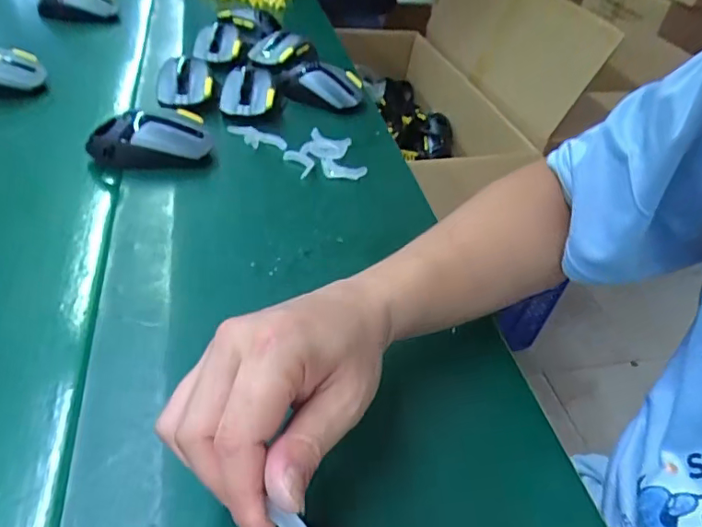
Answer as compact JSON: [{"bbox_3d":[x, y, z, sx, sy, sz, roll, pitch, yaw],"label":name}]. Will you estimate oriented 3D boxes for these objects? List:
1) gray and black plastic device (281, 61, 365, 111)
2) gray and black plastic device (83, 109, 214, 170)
[{"bbox_3d":[-0.041,-0.233,0.681,0.115,0.038,0.046,19,41,11],"label":"gray and black plastic device"},{"bbox_3d":[-0.201,-0.124,0.523,0.118,0.036,0.048,8,40,-2],"label":"gray and black plastic device"}]

